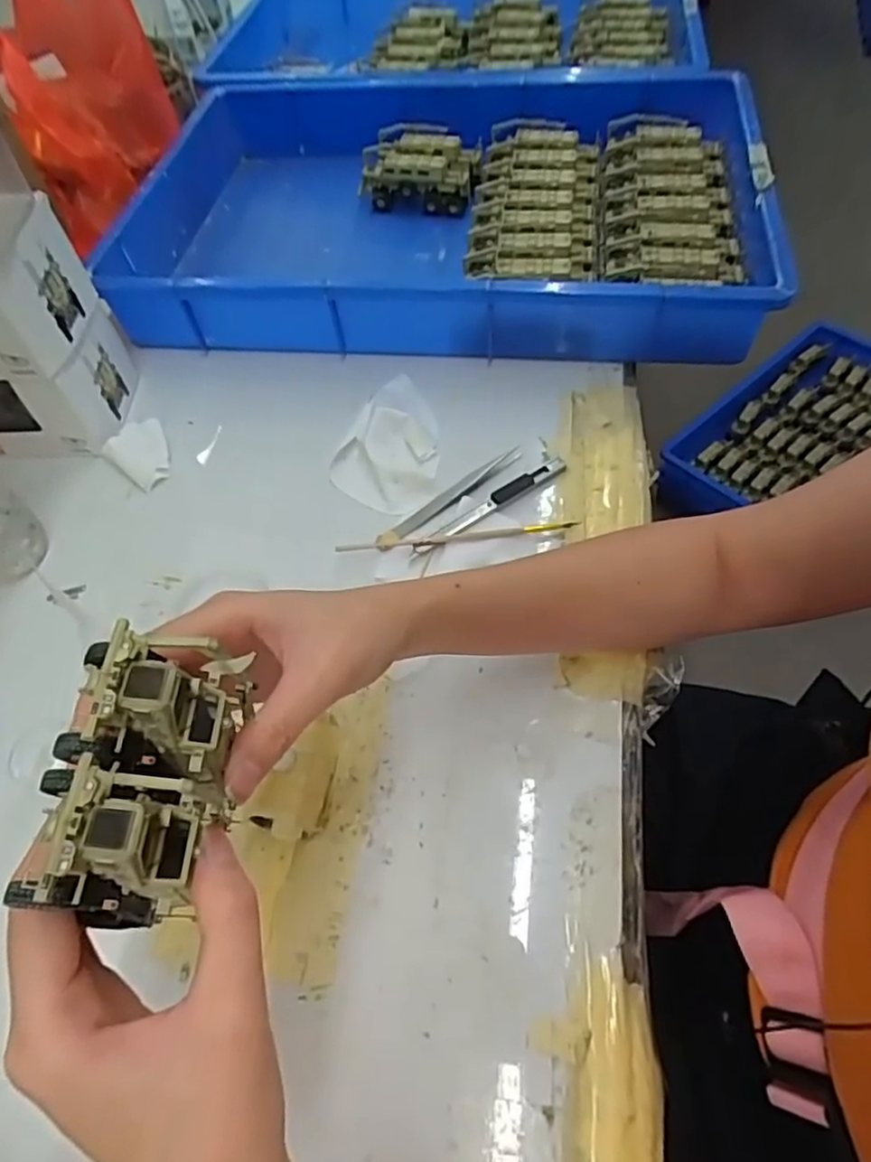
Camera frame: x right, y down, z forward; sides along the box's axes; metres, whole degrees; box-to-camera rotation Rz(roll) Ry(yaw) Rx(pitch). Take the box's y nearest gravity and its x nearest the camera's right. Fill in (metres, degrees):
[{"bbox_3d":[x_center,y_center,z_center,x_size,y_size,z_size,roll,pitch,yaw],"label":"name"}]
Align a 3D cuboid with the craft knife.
[{"bbox_3d":[0.037,-0.053,0.473,0.132,0.007,0.013,-32,60,-17],"label":"craft knife"}]

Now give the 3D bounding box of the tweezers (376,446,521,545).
[{"bbox_3d":[0.011,-0.061,0.481,0.125,0.006,0.016,-34,61,-18],"label":"tweezers"}]

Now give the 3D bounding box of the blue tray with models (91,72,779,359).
[{"bbox_3d":[0.009,-0.366,0.641,0.541,0.076,0.399,4,57,6],"label":"blue tray with models"}]

